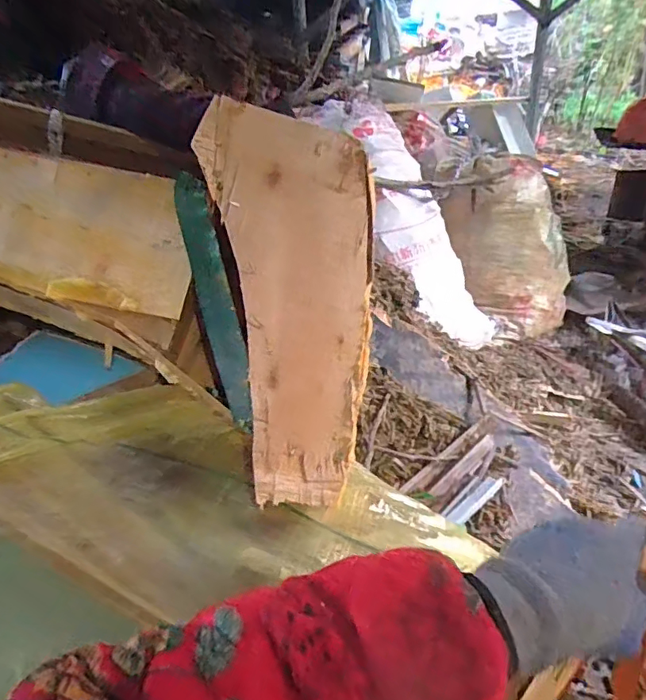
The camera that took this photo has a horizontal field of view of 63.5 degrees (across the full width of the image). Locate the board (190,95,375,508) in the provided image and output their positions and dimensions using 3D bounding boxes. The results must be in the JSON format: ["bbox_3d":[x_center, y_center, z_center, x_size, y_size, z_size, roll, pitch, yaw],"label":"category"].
[{"bbox_3d":[-0.054,-0.098,0.740,0.248,0.023,0.592,3,70,-7],"label":"board"}]

